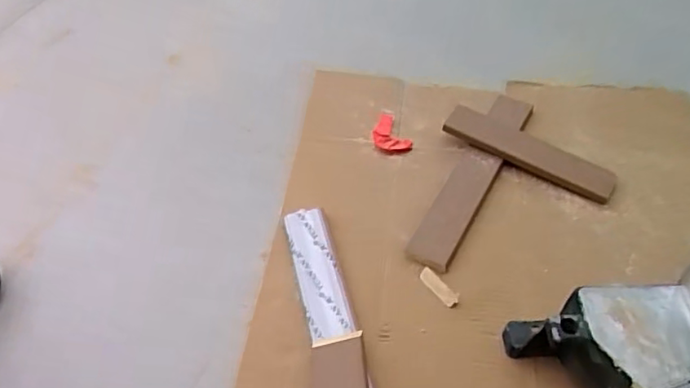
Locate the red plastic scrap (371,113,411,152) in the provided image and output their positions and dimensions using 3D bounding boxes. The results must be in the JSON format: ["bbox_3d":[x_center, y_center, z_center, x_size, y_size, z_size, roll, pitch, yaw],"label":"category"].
[{"bbox_3d":[0.054,-0.081,0.800,0.041,0.010,0.074,-19,50,-14],"label":"red plastic scrap"}]

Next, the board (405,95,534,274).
[{"bbox_3d":[0.161,-0.026,0.746,0.049,0.019,0.303,22,53,21],"label":"board"}]

